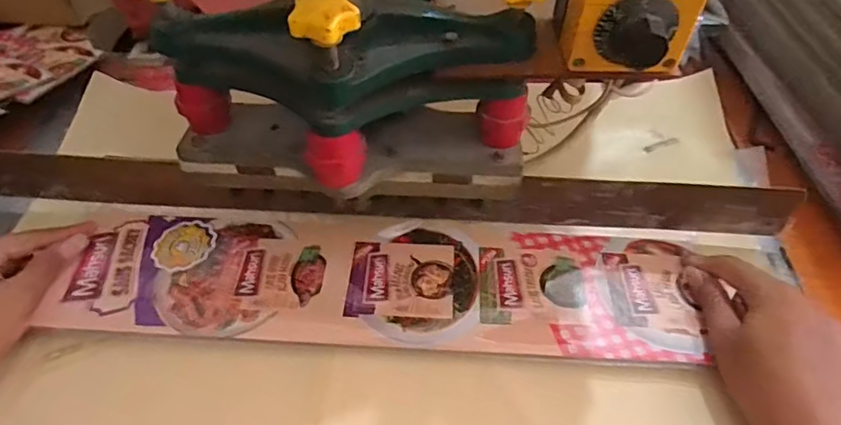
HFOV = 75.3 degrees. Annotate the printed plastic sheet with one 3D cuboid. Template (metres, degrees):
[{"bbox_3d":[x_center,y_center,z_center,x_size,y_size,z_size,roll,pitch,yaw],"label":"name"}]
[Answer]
[{"bbox_3d":[-0.035,0.053,0.461,0.499,0.007,0.129,3,48,2],"label":"printed plastic sheet"}]

